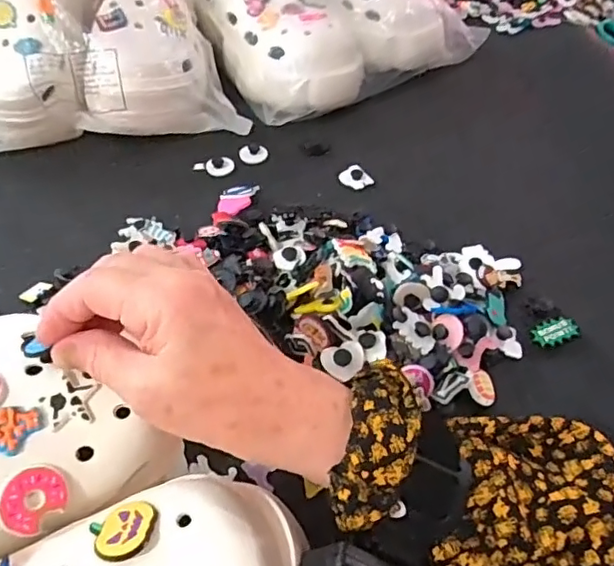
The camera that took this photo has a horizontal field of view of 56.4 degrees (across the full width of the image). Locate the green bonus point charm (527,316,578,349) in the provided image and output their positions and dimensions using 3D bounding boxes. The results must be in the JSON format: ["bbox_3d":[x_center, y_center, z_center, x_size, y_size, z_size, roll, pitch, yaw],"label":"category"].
[{"bbox_3d":[0.174,0.034,0.406,0.034,0.007,0.021,-14,52,-15],"label":"green bonus point charm"}]

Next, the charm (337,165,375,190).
[{"bbox_3d":[0.044,-0.097,0.533,0.024,0.011,0.029,-28,57,-25],"label":"charm"}]

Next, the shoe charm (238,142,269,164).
[{"bbox_3d":[-0.051,-0.125,0.551,0.028,0.004,0.021,-20,81,-14],"label":"shoe charm"}]

